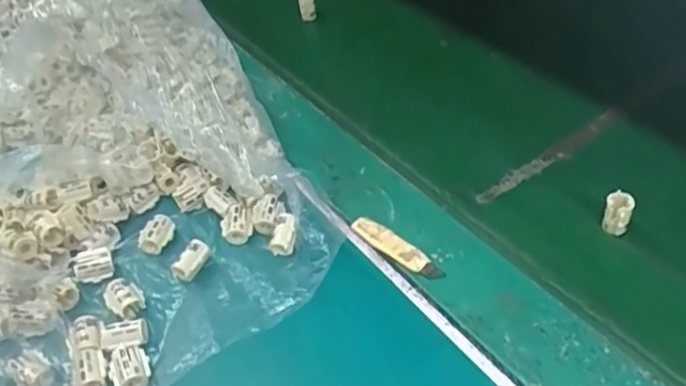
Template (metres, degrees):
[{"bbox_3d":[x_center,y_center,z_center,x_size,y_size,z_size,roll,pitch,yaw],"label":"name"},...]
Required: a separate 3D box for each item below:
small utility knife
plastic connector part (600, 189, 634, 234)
[{"bbox_3d":[0.030,0.030,0.362,0.060,0.004,0.013,32,55,31],"label":"small utility knife"},{"bbox_3d":[0.154,0.011,0.358,0.014,0.024,0.012,17,48,21],"label":"plastic connector part"}]

